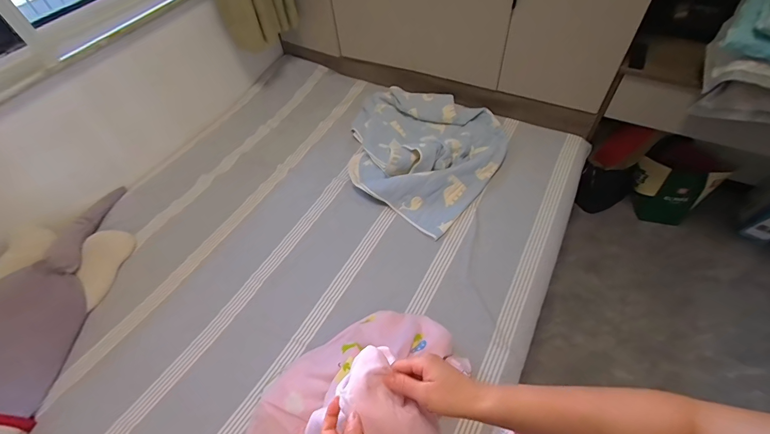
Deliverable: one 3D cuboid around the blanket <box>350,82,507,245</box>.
[{"bbox_3d":[0.121,-0.297,1.351,0.608,0.117,0.583,32,61,25],"label":"blanket"}]

